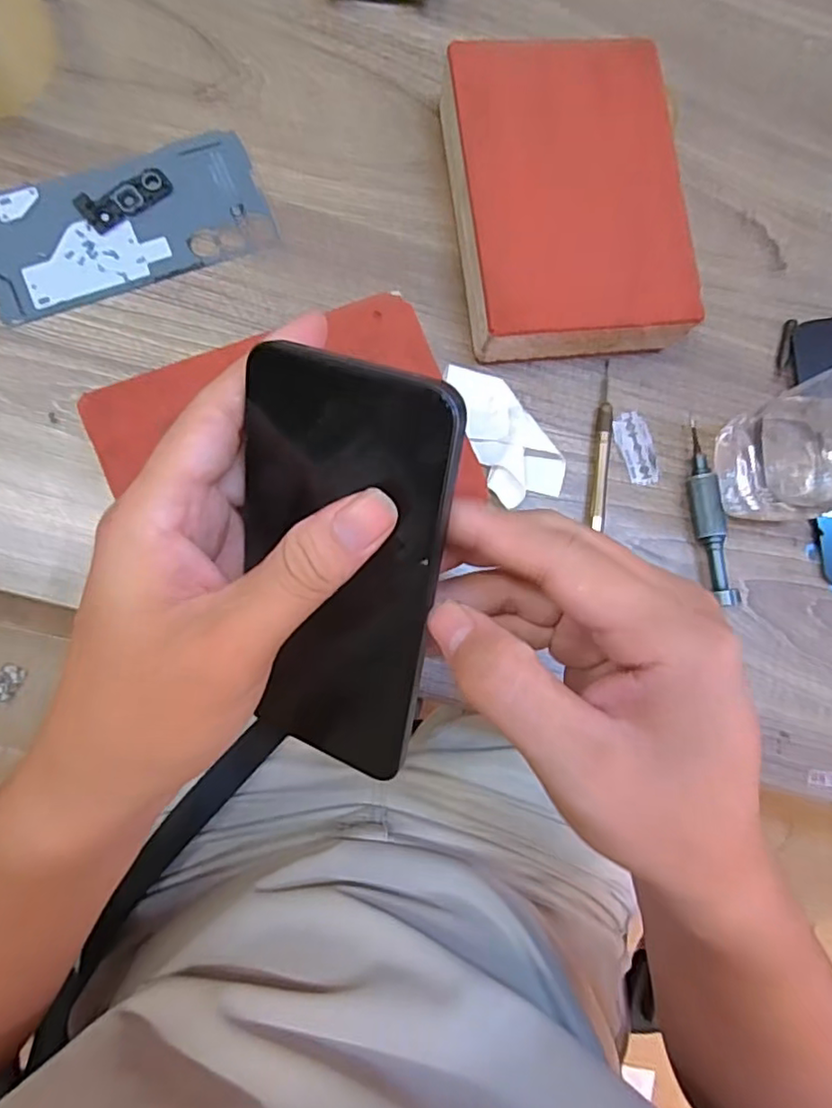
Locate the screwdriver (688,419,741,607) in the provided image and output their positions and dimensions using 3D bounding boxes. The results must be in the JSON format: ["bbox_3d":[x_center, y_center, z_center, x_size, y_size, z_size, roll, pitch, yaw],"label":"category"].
[{"bbox_3d":[0.160,-0.023,0.336,0.013,0.015,0.101,-5,84,-7],"label":"screwdriver"}]

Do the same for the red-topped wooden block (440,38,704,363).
[{"bbox_3d":[0.078,-0.190,0.335,0.122,0.038,0.162,-5,84,-7],"label":"red-topped wooden block"}]

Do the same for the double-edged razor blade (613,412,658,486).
[{"bbox_3d":[0.125,-0.060,0.342,0.019,0.004,0.041,-17,86,-8],"label":"double-edged razor blade"}]

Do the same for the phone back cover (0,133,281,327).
[{"bbox_3d":[-0.155,-0.174,0.323,0.151,0.004,0.067,-22,87,-8],"label":"phone back cover"}]

